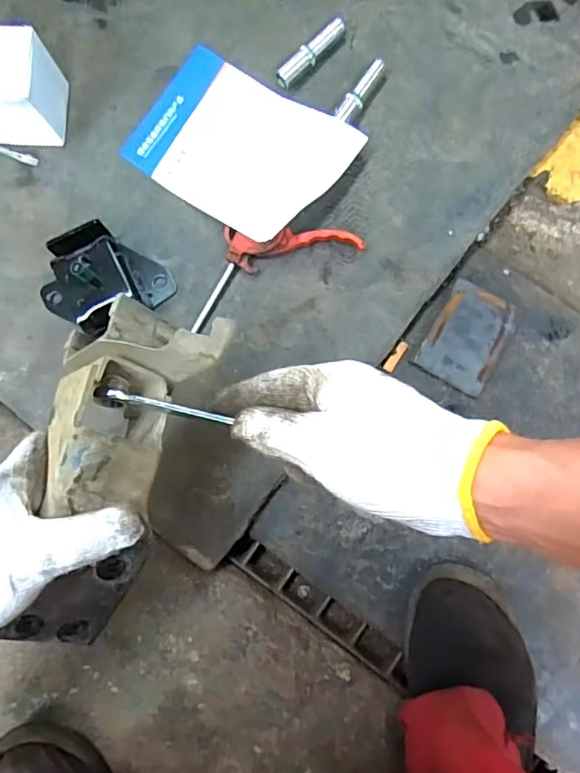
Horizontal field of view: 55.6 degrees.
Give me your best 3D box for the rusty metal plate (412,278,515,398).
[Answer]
[{"bbox_3d":[0.172,-0.048,0.535,0.069,0.009,0.097,28,87,5],"label":"rusty metal plate"}]

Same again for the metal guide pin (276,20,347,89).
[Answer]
[{"bbox_3d":[0.022,-0.325,0.538,0.081,0.019,0.016,-39,84,-1],"label":"metal guide pin"}]

